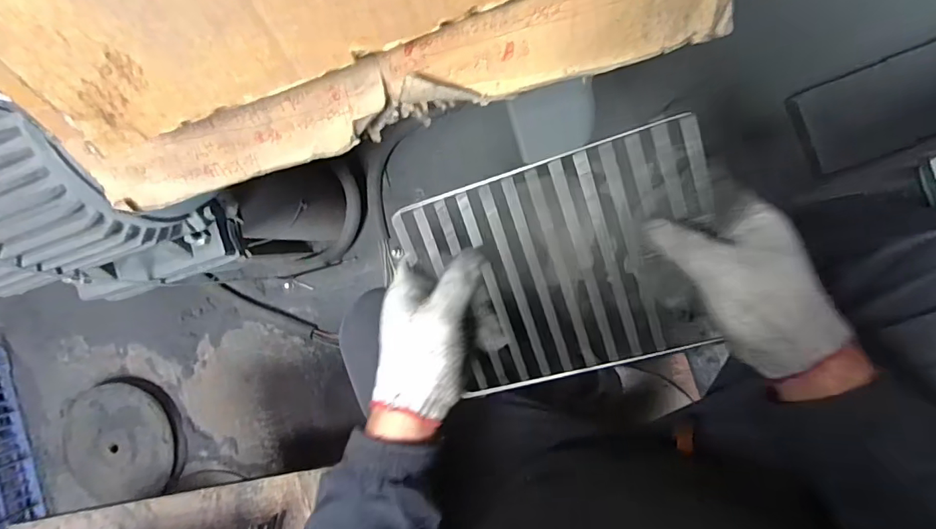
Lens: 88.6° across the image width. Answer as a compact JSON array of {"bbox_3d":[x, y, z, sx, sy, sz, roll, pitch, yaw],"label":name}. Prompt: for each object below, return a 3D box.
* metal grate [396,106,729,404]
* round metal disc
[{"bbox_3d":[0.082,0.006,0.406,0.239,0.007,0.185,-16,102,14],"label":"metal grate"},{"bbox_3d":[-0.818,0.405,1.118,0.304,0.059,0.261,-8,91,9],"label":"round metal disc"}]

